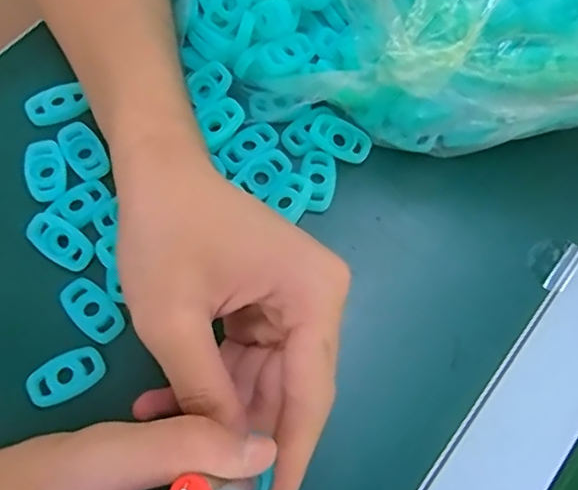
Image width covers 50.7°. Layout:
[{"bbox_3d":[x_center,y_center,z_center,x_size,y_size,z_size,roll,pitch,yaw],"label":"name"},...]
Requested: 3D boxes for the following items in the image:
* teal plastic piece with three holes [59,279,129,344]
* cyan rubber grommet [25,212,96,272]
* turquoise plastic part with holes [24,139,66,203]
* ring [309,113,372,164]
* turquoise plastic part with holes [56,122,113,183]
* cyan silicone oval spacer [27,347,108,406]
[{"bbox_3d":[-0.089,0.029,0.272,0.032,0.004,0.019,37,72,12],"label":"teal plastic piece with three holes"},{"bbox_3d":[-0.105,-0.002,0.280,0.031,0.007,0.017,34,72,11],"label":"cyan rubber grommet"},{"bbox_3d":[-0.119,-0.036,0.295,0.018,0.004,0.032,-12,70,-6],"label":"turquoise plastic part with holes"},{"bbox_3d":[0.026,-0.054,0.308,0.031,0.007,0.018,24,70,7],"label":"ring"},{"bbox_3d":[-0.101,-0.046,0.300,0.018,0.005,0.031,-34,74,-13],"label":"turquoise plastic part with holes"},{"bbox_3d":[-0.096,0.056,0.261,0.032,0.004,0.018,-26,72,-11],"label":"cyan silicone oval spacer"}]

